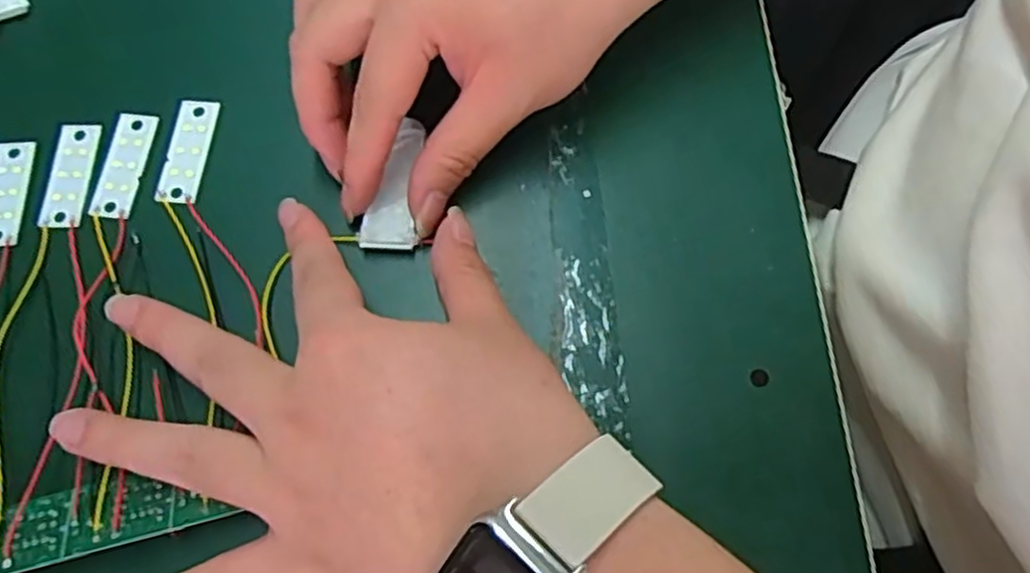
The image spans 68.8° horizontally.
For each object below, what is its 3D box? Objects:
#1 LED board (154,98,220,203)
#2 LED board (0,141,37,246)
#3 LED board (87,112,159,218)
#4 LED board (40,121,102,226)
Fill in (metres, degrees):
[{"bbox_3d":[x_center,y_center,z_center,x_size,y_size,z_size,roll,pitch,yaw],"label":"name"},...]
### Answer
[{"bbox_3d":[-0.133,-0.056,0.303,0.017,0.004,0.045,5,71,4],"label":"LED board"},{"bbox_3d":[-0.204,-0.038,0.299,0.018,0.004,0.045,-3,71,1],"label":"LED board"},{"bbox_3d":[-0.158,-0.050,0.302,0.016,0.004,0.045,7,71,5],"label":"LED board"},{"bbox_3d":[-0.179,-0.046,0.301,0.016,0.004,0.045,-1,71,2],"label":"LED board"}]

